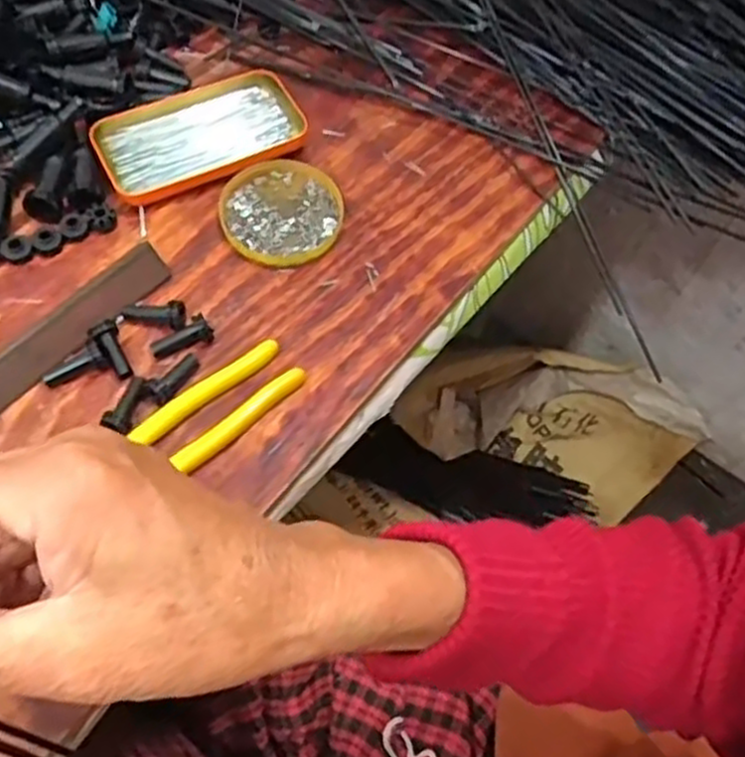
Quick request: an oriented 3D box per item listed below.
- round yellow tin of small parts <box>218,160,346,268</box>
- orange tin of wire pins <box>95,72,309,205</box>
[{"bbox_3d":[-0.064,-0.116,0.541,0.083,0.011,0.082,1,60,-1],"label":"round yellow tin of small parts"},{"bbox_3d":[-0.129,-0.181,0.565,0.142,0.020,0.087,-29,65,-17],"label":"orange tin of wire pins"}]

